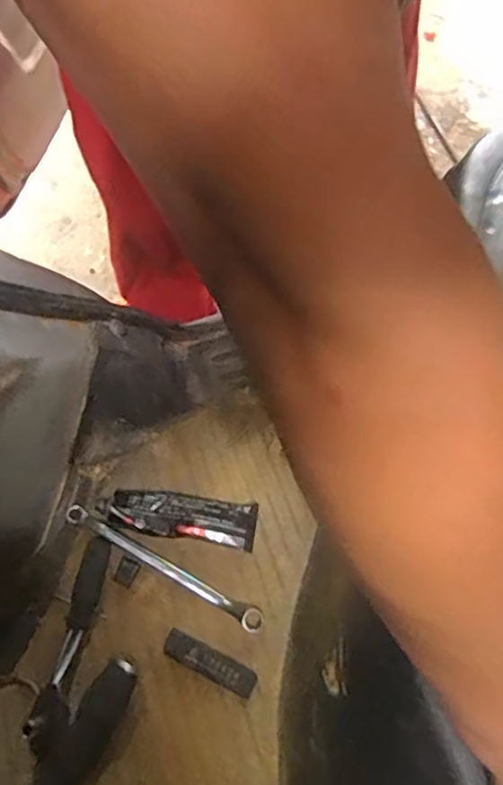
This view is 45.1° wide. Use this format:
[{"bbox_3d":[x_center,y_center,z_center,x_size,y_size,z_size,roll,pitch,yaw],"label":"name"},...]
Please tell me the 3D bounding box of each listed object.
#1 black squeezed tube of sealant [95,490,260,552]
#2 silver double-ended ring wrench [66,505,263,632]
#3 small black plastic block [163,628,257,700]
[{"bbox_3d":[-0.064,0.110,0.535,0.135,0.027,0.037,11,64,2],"label":"black squeezed tube of sealant"},{"bbox_3d":[-0.077,0.148,0.518,0.192,0.016,0.018,27,66,10],"label":"silver double-ended ring wrench"},{"bbox_3d":[-0.034,0.219,0.491,0.078,0.004,0.021,25,65,9],"label":"small black plastic block"}]

